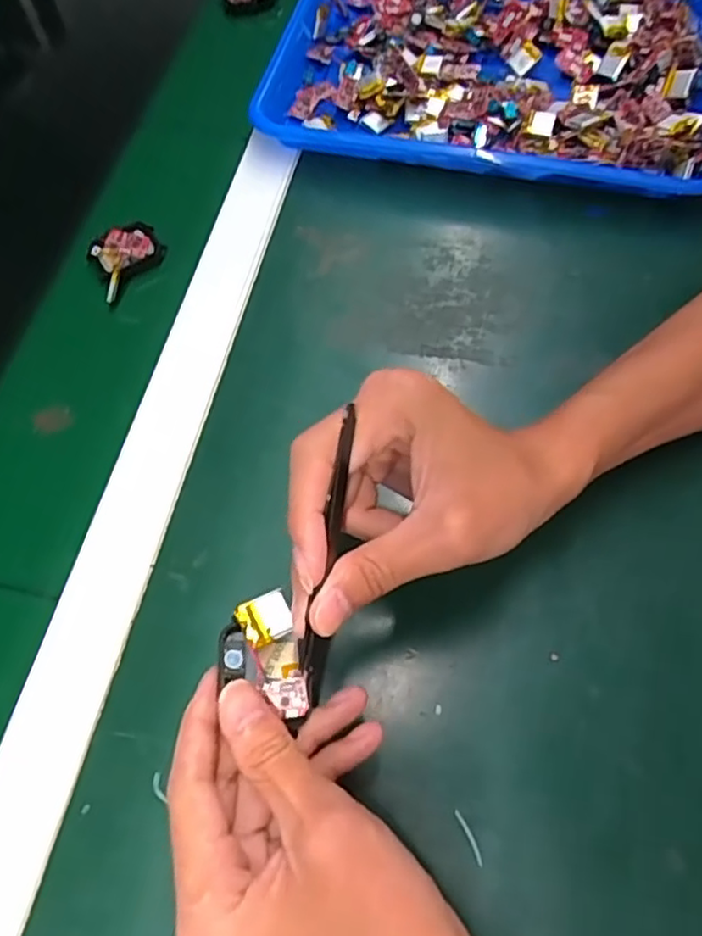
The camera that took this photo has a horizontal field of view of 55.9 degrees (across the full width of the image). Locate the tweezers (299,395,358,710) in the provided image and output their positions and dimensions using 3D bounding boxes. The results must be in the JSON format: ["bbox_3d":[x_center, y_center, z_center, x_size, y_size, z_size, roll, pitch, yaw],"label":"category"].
[{"bbox_3d":[-0.008,0.031,0.258,0.008,0.014,0.108,12,99,7],"label":"tweezers"}]

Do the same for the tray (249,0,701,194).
[{"bbox_3d":[0.110,-0.313,0.512,0.329,0.041,0.246,11,64,7],"label":"tray"}]

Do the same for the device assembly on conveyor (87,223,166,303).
[{"bbox_3d":[-0.152,-0.140,0.452,0.055,0.026,0.046,-39,69,-17],"label":"device assembly on conveyor"}]

